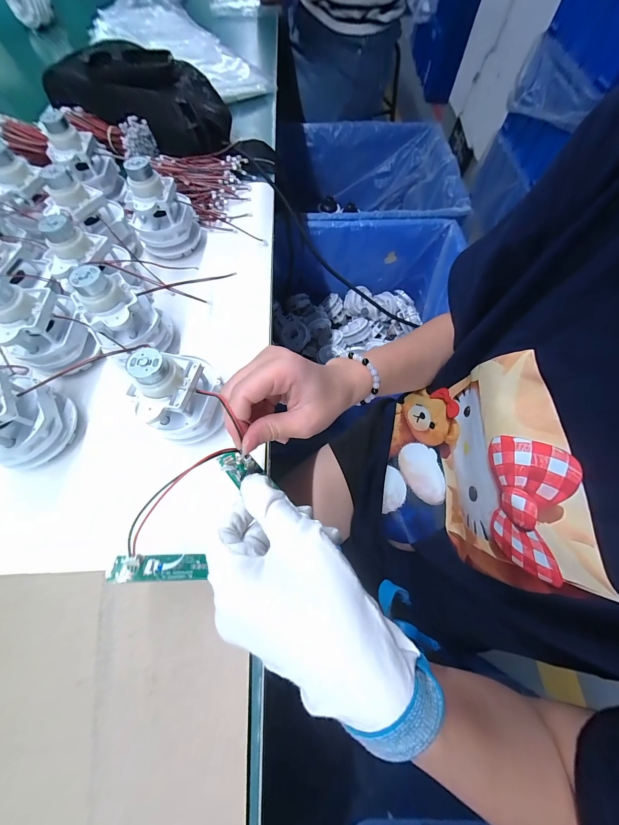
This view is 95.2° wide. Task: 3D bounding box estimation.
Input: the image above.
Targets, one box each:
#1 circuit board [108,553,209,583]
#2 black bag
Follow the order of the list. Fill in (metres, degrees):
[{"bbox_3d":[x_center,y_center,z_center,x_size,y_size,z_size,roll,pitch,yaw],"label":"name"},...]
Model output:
[{"bbox_3d":[-0.098,0.100,0.184,0.057,0.007,0.017,6,38,-12],"label":"circuit board"},{"bbox_3d":[-0.243,-0.461,0.406,0.269,0.074,0.132,22,68,9],"label":"black bag"}]

